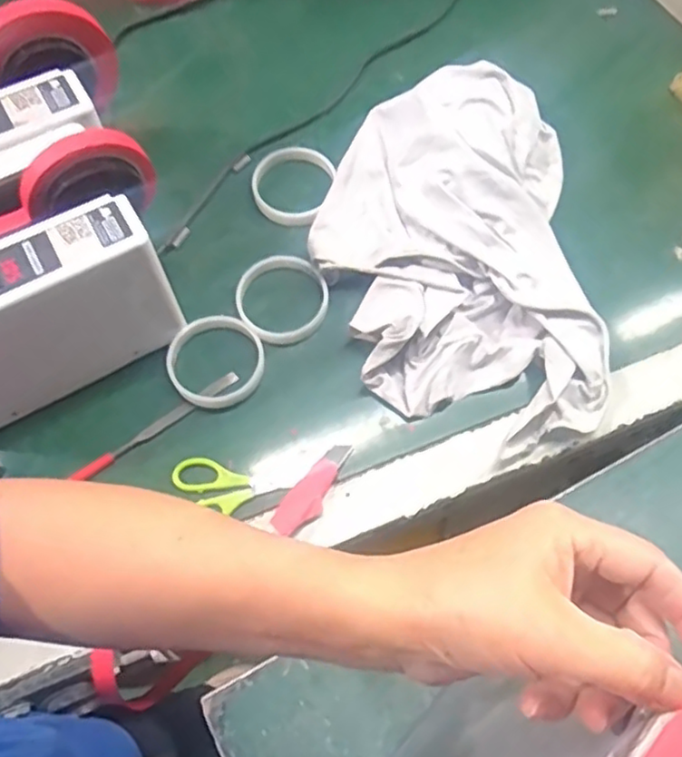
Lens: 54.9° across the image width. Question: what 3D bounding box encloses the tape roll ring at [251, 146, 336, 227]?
[{"bbox_3d":[-0.050,-0.192,0.649,0.080,0.022,0.081,0,69,-1],"label":"tape roll ring"}]

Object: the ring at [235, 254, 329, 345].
[{"bbox_3d":[-0.055,-0.073,0.605,0.082,0.017,0.084,0,69,-1],"label":"ring"}]

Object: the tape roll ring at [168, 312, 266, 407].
[{"bbox_3d":[-0.110,-0.015,0.580,0.082,0.013,0.083,0,69,-1],"label":"tape roll ring"}]

